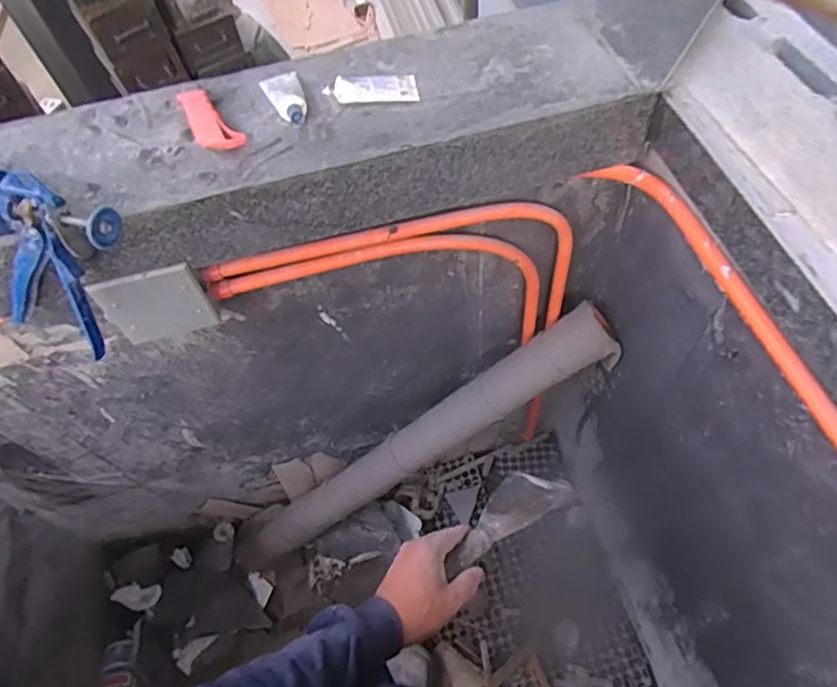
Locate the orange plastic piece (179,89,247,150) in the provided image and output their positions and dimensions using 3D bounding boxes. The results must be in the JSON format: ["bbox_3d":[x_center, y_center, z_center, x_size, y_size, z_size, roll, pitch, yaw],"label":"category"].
[{"bbox_3d":[-0.242,-0.253,0.649,0.043,0.012,0.130,-34,63,-16],"label":"orange plastic piece"}]

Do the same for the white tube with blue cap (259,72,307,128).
[{"bbox_3d":[-0.156,-0.288,0.658,0.043,0.022,0.107,-16,60,-6],"label":"white tube with blue cap"}]

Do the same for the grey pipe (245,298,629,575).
[{"bbox_3d":[-0.051,0.260,1.231,1.075,0.115,0.099,-37,56,26],"label":"grey pipe"}]

